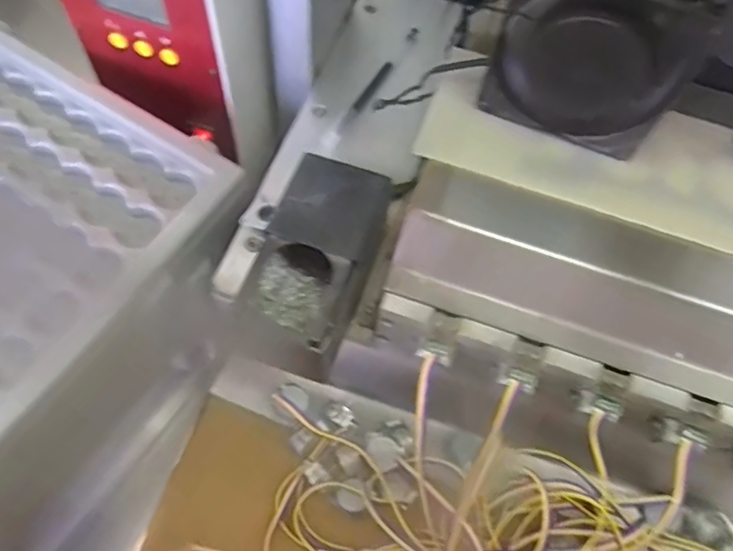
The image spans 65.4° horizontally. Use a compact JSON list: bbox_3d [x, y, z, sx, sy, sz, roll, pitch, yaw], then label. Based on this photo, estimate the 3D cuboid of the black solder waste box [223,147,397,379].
[{"bbox_3d":[-0.030,-0.002,0.329,0.074,0.059,0.114,18,63,6],"label":"black solder waste box"}]

